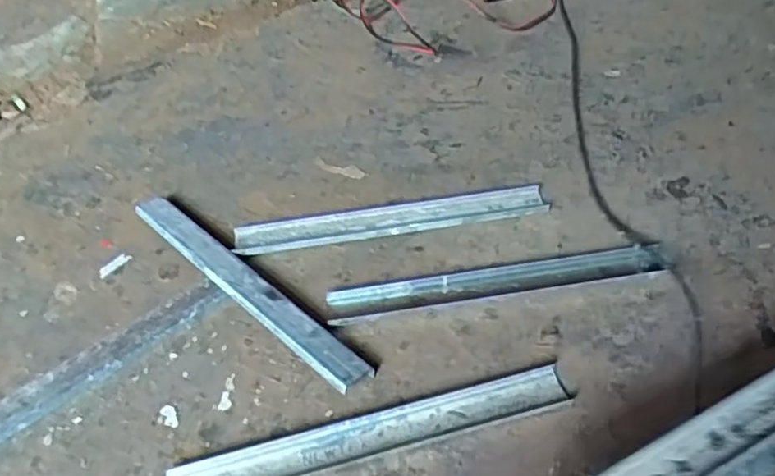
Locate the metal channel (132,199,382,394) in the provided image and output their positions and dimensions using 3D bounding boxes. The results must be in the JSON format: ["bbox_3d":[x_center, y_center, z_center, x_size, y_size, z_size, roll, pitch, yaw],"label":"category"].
[{"bbox_3d":[-0.156,0.048,0.677,0.357,0.022,0.047,34,60,29],"label":"metal channel"}]

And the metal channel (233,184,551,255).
[{"bbox_3d":[0.004,-0.023,0.738,0.367,0.009,0.045,-8,50,-2],"label":"metal channel"}]

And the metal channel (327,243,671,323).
[{"bbox_3d":[0.119,0.048,0.664,0.361,0.011,0.042,-8,50,-2],"label":"metal channel"}]

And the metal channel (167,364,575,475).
[{"bbox_3d":[-0.013,0.178,0.562,0.363,0.010,0.045,-14,50,-6],"label":"metal channel"}]

